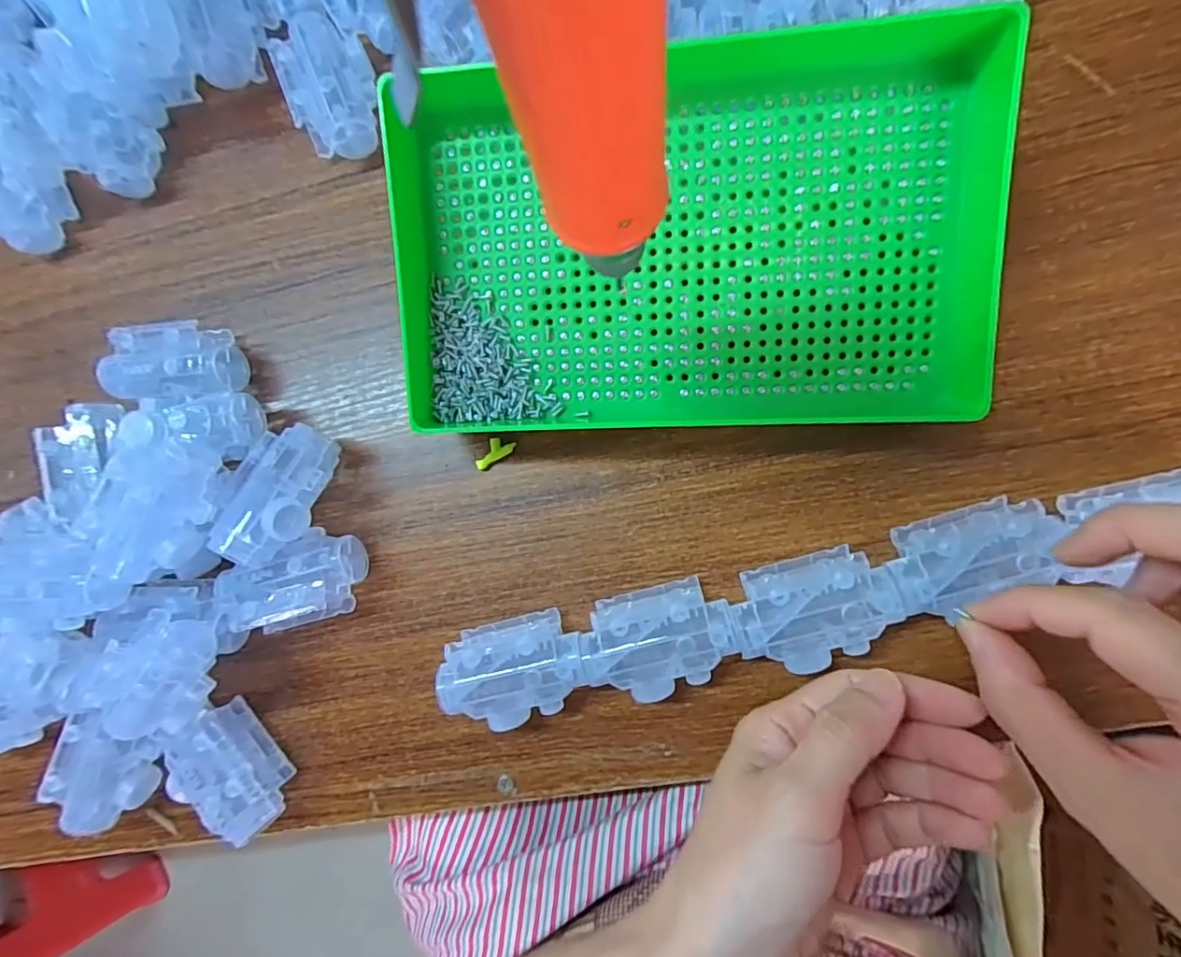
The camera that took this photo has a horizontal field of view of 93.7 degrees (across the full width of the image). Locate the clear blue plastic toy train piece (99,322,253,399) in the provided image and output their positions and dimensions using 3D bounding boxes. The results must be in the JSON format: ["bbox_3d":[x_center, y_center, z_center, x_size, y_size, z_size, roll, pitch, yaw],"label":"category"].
[{"bbox_3d":[-0.217,-0.060,0.289,0.063,0.035,0.035,-2,87,8],"label":"clear blue plastic toy train piece"}]

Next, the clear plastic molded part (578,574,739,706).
[{"bbox_3d":[0.032,0.075,0.255,0.067,0.029,0.046,-16,85,7],"label":"clear plastic molded part"}]

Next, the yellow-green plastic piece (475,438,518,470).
[{"bbox_3d":[-0.049,-0.014,0.283,0.022,0.004,0.010,-34,83,5],"label":"yellow-green plastic piece"}]

